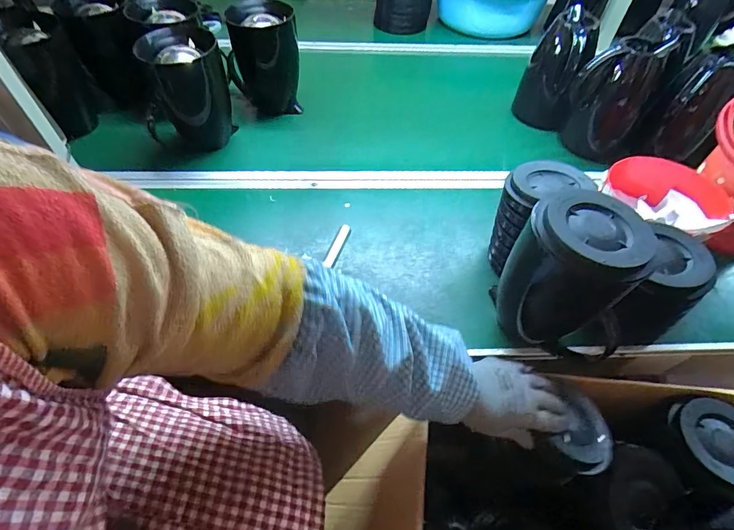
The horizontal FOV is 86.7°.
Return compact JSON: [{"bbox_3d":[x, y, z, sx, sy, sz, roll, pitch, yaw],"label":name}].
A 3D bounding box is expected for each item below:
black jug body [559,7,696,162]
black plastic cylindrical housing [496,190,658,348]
[{"bbox_3d":[0.497,-0.344,0.782,0.135,0.214,0.164,31,57,20],"label":"black jug body"},{"bbox_3d":[0.236,0.015,0.483,0.117,0.198,0.111,1,52,-2],"label":"black plastic cylindrical housing"}]

